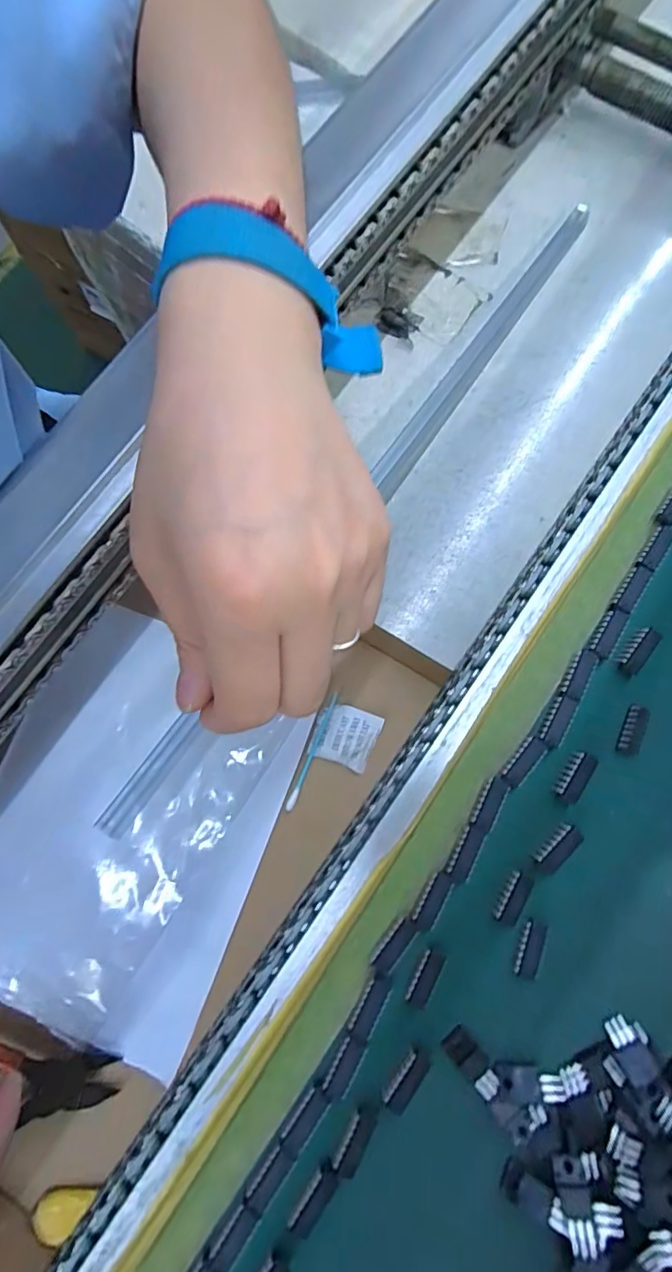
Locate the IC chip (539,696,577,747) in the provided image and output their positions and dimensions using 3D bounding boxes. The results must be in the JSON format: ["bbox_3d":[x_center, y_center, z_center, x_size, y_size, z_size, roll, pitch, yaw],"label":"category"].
[{"bbox_3d":[0.082,0.031,0.192,0.008,0.004,0.018,28,81,7],"label":"IC chip"}]

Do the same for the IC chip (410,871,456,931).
[{"bbox_3d":[0.034,0.092,0.180,0.008,0.004,0.019,30,81,7],"label":"IC chip"}]

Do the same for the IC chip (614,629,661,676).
[{"bbox_3d":[0.116,0.006,0.199,0.010,0.004,0.019,37,82,8],"label":"IC chip"}]

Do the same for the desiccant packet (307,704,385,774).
[{"bbox_3d":[0.005,0.058,0.302,0.036,0.009,0.033,20,79,4],"label":"desiccant packet"}]

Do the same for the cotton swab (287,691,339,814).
[{"bbox_3d":[-0.014,0.067,0.303,0.004,0.006,0.071,22,79,4],"label":"cotton swab"}]

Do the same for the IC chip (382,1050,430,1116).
[{"bbox_3d":[0.024,0.149,0.173,0.009,0.004,0.019,36,82,8],"label":"IC chip"}]

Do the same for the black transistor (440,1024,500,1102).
[{"bbox_3d":[0.047,0.146,0.178,0.010,0.004,0.022,-42,80,-6],"label":"black transistor"}]

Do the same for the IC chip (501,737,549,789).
[{"bbox_3d":[0.069,0.046,0.190,0.008,0.004,0.020,40,83,9],"label":"IC chip"}]

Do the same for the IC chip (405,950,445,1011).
[{"bbox_3d":[0.031,0.117,0.177,0.008,0.004,0.019,26,81,7],"label":"IC chip"}]

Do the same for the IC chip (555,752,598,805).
[{"bbox_3d":[0.088,0.051,0.189,0.008,0.004,0.019,34,82,8],"label":"IC chip"}]

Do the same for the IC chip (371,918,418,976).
[{"bbox_3d":[0.021,0.107,0.178,0.008,0.004,0.019,38,82,9],"label":"IC chip"}]

